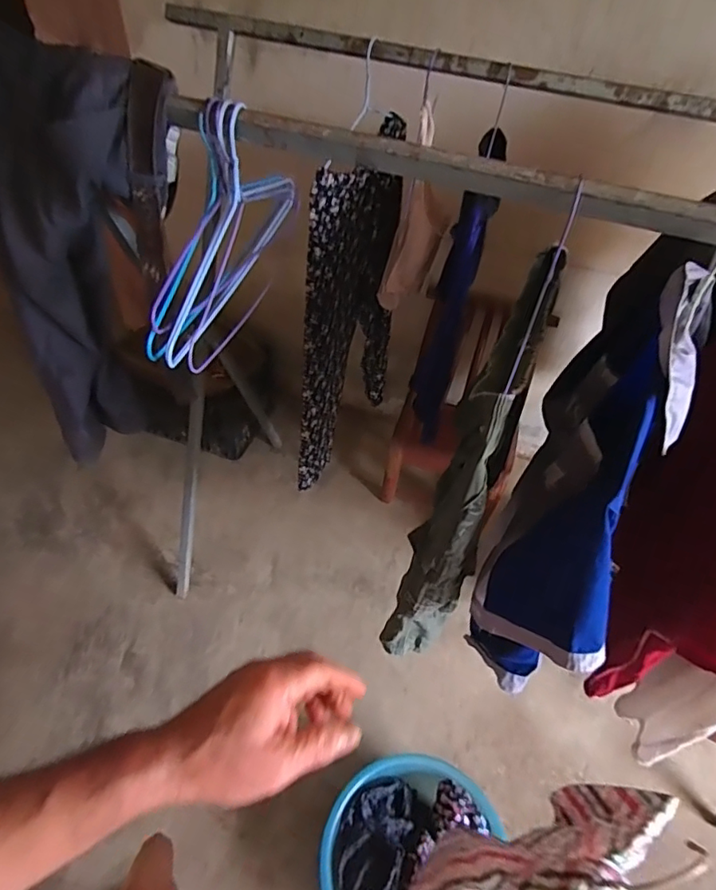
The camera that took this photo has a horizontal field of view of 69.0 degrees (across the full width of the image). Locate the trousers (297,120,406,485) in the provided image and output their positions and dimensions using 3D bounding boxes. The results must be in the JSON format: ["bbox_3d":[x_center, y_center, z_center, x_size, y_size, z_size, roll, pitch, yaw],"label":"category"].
[{"bbox_3d":[-0.013,-0.307,1.363,0.059,0.831,0.503,24,50,15],"label":"trousers"}]

